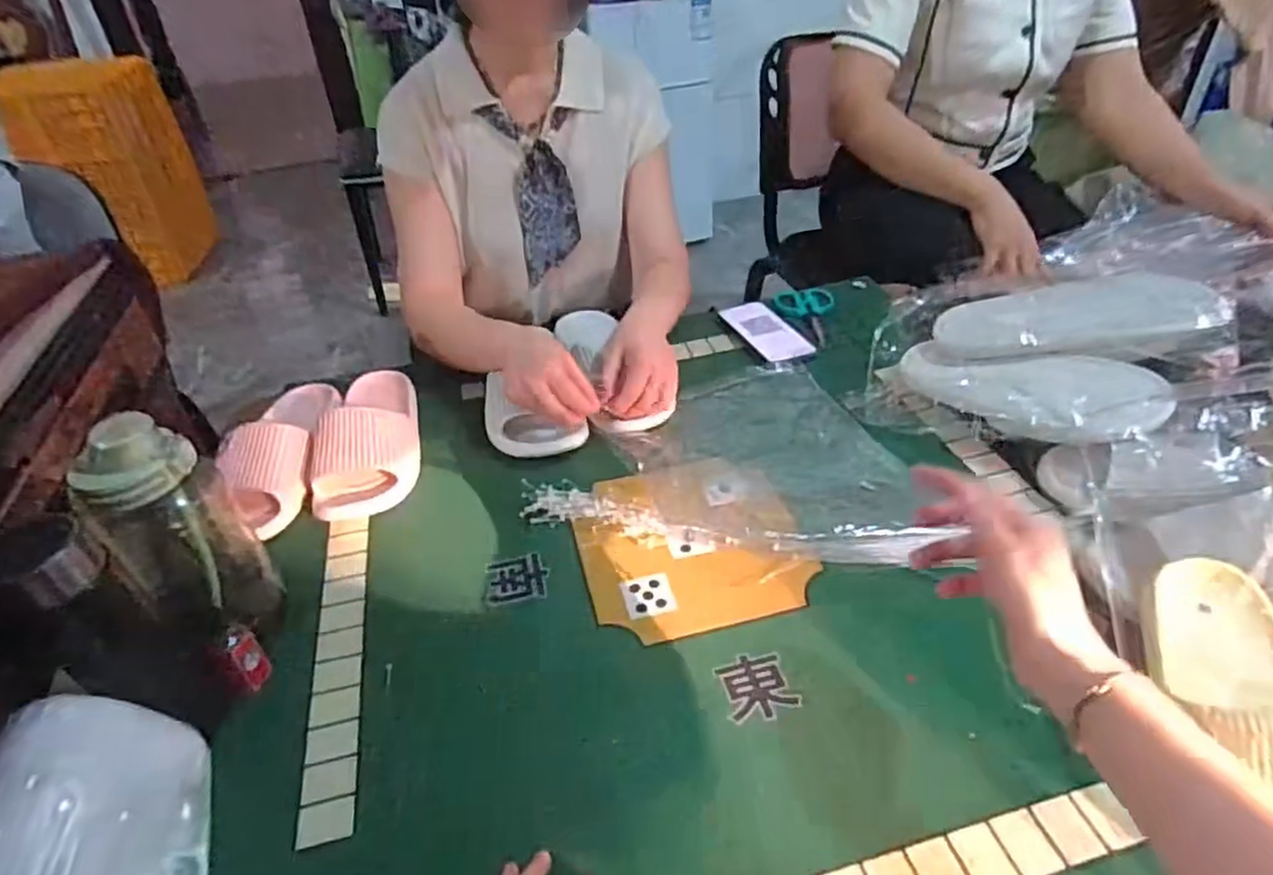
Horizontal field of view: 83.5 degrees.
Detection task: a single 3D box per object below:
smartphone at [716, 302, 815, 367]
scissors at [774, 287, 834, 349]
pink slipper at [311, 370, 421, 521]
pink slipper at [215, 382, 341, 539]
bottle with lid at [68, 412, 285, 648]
[{"bbox_3d":[0.176,-0.147,0.978,0.069,0.015,0.153,-15,40,-15],"label":"smartphone"},{"bbox_3d":[0.253,-0.175,1.024,0.079,0.013,0.165,-4,38,-1],"label":"scissors"},{"bbox_3d":[-0.312,-0.018,0.832,0.106,0.065,0.255,-7,38,-5],"label":"pink slipper"},{"bbox_3d":[-0.408,0.000,0.812,0.086,0.062,0.271,-6,38,-3],"label":"pink slipper"},{"bbox_3d":[-0.365,0.089,0.570,0.091,0.205,0.094,-16,40,-15],"label":"bottle with lid"}]

